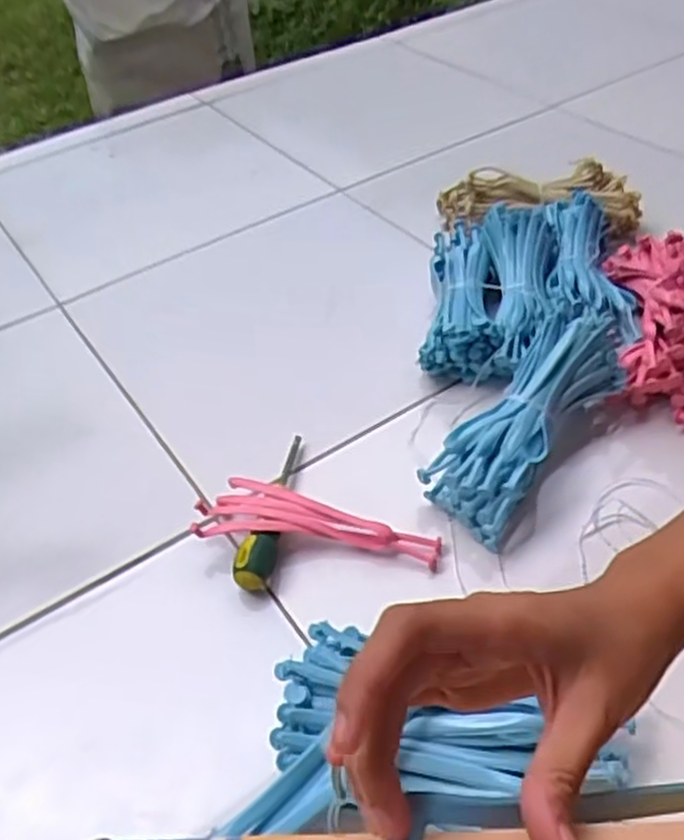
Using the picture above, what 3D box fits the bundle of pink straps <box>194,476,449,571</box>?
[{"bbox_3d":[-0.020,0.084,0.624,0.198,0.034,0.054,3,45,9],"label":"bundle of pink straps"}]

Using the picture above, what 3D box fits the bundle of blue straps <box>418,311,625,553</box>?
[{"bbox_3d":[0.155,-0.003,0.639,0.077,0.041,0.218,30,69,31],"label":"bundle of blue straps"}]

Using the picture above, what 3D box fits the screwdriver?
[{"bbox_3d":[-0.057,0.075,0.637,0.025,0.038,0.155,4,46,10],"label":"screwdriver"}]

